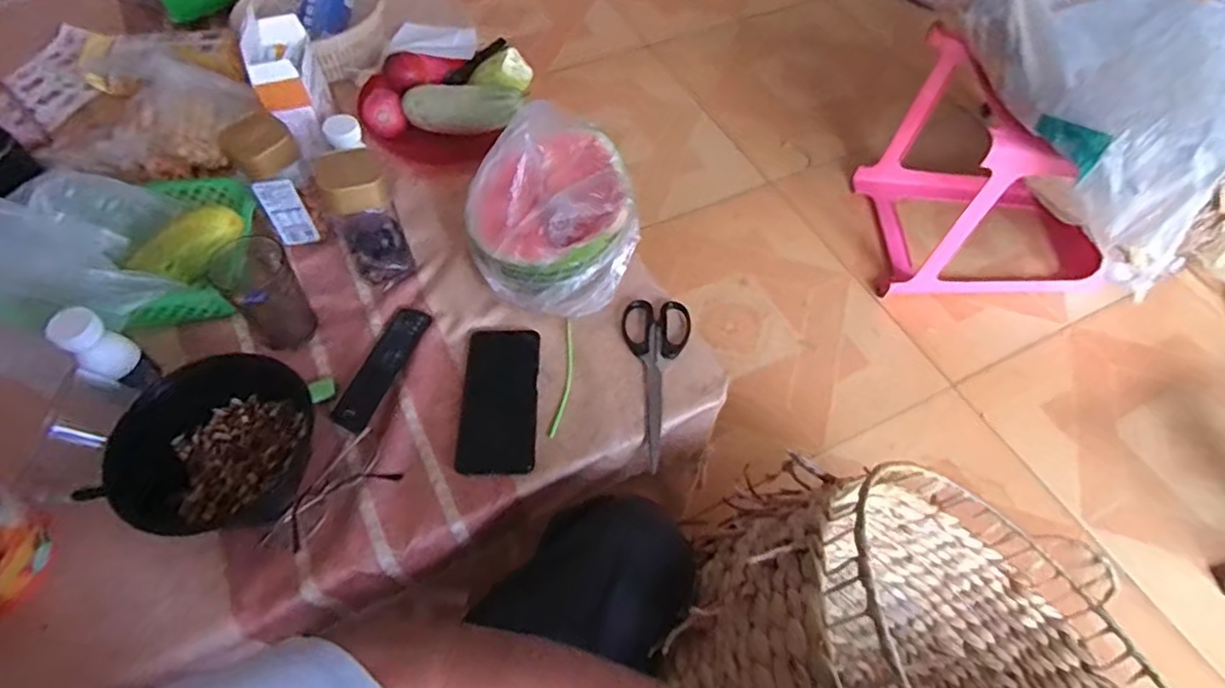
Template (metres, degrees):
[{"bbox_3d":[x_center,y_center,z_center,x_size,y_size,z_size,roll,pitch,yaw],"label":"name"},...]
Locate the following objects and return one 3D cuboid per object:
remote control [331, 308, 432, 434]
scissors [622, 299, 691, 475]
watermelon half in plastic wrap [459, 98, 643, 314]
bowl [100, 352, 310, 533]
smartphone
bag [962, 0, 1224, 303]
[{"bbox_3d":[-0.241,0.021,0.678,0.040,0.017,0.148,16,58,10],"label":"remote control"},{"bbox_3d":[0.049,0.034,0.689,0.072,0.011,0.191,0,57,0],"label":"scissors"},{"bbox_3d":[-0.063,-0.142,0.688,0.173,0.137,0.165,6,57,4],"label":"watermelon half in plastic wrap"},{"bbox_3d":[-0.359,0.088,0.600,0.154,0.072,0.151,0,57,0],"label":"bowl"},{"bbox_3d":[-0.116,0.055,0.673,0.075,0.005,0.168,-1,57,-1],"label":"smartphone"},{"bbox_3d":[0.847,-0.387,1.083,0.456,0.310,0.464,-28,61,-17],"label":"bag"}]

